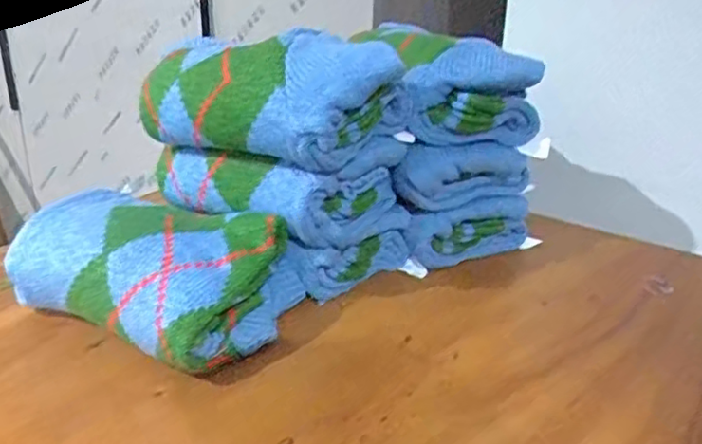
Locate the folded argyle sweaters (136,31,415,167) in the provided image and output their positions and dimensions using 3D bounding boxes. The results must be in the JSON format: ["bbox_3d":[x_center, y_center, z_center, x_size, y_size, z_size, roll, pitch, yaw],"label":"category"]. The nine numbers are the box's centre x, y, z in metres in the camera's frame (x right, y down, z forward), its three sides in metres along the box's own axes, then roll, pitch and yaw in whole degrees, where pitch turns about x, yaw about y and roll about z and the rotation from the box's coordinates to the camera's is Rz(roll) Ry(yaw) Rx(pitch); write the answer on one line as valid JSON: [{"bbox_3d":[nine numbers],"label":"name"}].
[{"bbox_3d":[-0.080,-0.137,0.696,0.248,0.101,0.148,17,29,31],"label":"folded argyle sweaters"}]

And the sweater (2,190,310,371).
[{"bbox_3d":[-0.196,0.047,0.674,0.265,0.094,0.163,15,28,27],"label":"sweater"}]

